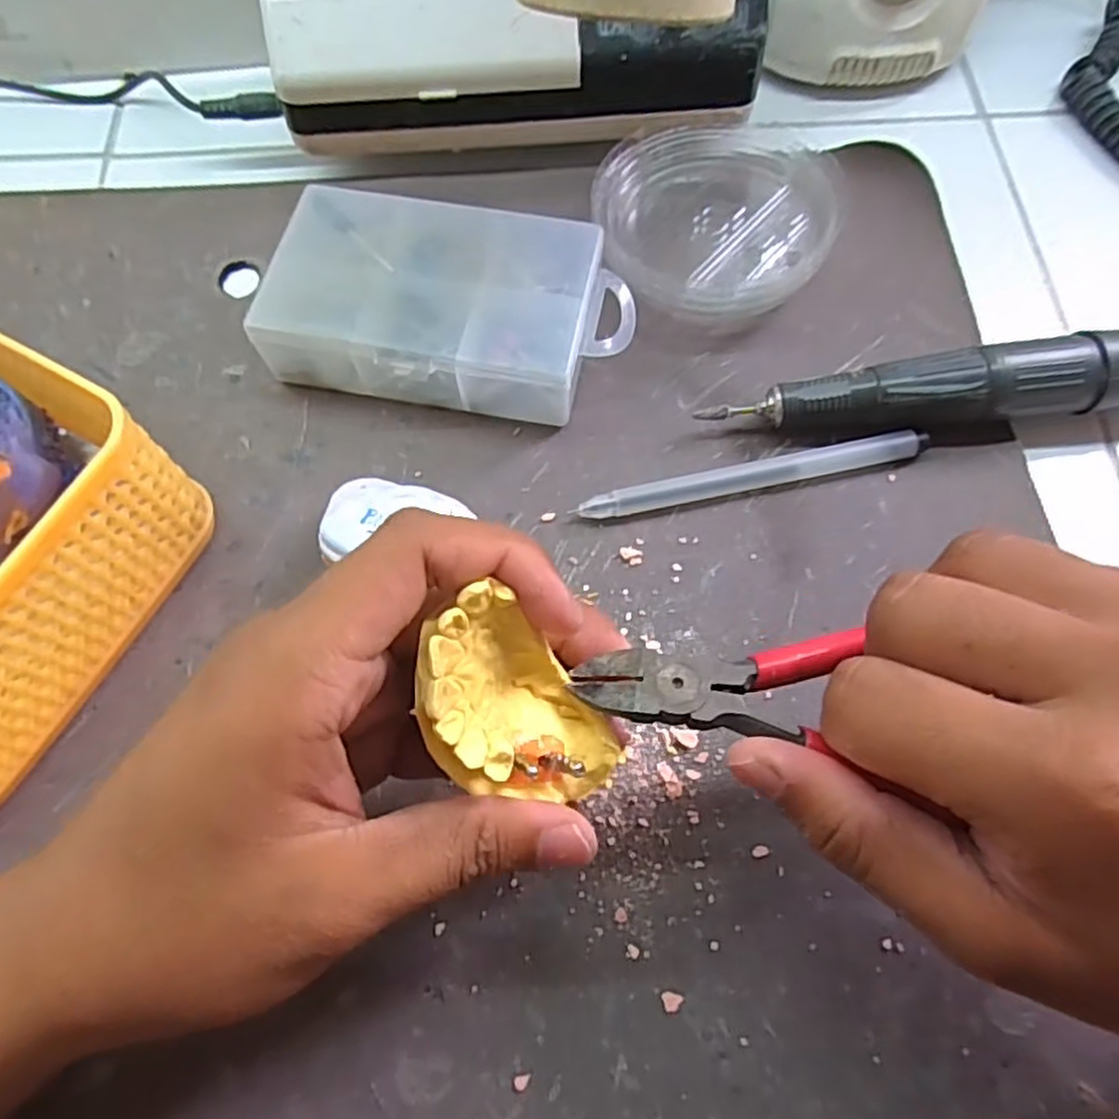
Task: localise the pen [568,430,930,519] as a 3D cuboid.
[{"bbox_3d":[0.068,-0.030,0.265,0.124,0.010,0.010,-11,69,-4],"label":"pen"}]

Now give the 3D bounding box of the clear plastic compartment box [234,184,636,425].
[{"bbox_3d":[-0.039,-0.094,0.279,0.126,0.034,0.075,10,69,4],"label":"clear plastic compartment box"}]

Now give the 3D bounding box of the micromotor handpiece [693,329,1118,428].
[{"bbox_3d":[0.150,-0.059,0.265,0.185,0.030,0.025,-8,68,-3],"label":"micromotor handpiece"}]

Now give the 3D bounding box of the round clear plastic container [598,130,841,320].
[{"bbox_3d":[0.063,-0.137,0.299,0.089,0.026,0.080,-11,69,-4],"label":"round clear plastic container"}]

